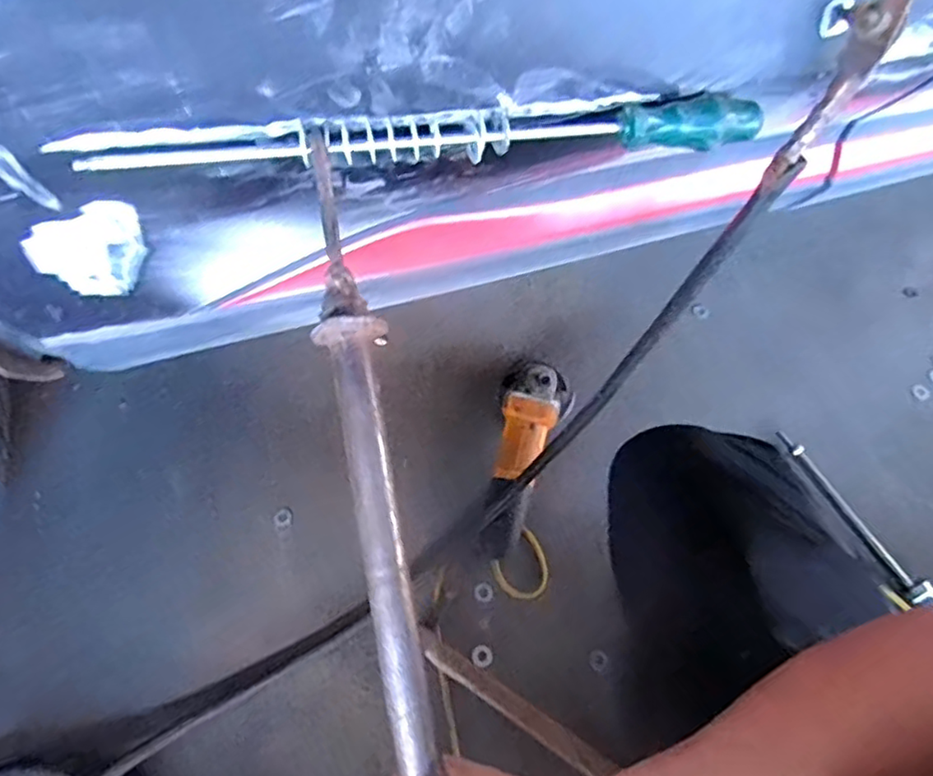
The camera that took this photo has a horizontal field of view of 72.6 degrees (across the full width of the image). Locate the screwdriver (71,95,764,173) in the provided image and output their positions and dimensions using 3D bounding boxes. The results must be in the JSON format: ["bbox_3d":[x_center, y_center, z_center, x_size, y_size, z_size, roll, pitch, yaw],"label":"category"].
[{"bbox_3d":[-0.006,-0.147,0.365,0.383,0.036,0.032,-9,64,-7],"label":"screwdriver"}]

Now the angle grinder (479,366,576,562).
[{"bbox_3d":[0.074,0.091,0.854,0.103,0.099,0.270,15,77,5],"label":"angle grinder"}]

